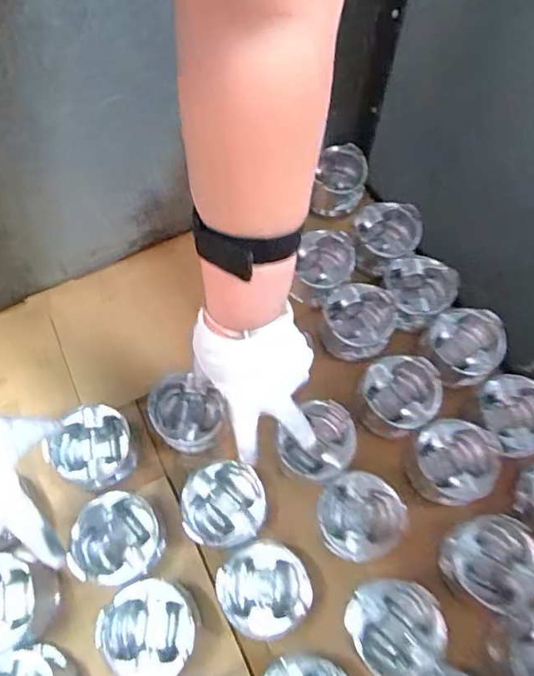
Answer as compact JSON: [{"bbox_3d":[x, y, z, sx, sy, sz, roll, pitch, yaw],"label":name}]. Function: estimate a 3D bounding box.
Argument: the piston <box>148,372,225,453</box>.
[{"bbox_3d":[-0.092,0.089,0.597,0.085,0.056,0.071,37,68,14],"label":"piston"}]

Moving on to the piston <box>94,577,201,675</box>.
[{"bbox_3d":[-0.107,0.277,0.497,0.083,0.066,0.084,1,64,-2],"label":"piston"}]

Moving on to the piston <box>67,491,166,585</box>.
[{"bbox_3d":[-0.154,0.209,0.528,0.088,0.066,0.080,1,64,-2],"label":"piston"}]

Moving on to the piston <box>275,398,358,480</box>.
[{"bbox_3d":[0.056,0.116,0.580,0.073,0.065,0.080,1,64,-2],"label":"piston"}]

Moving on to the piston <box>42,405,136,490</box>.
[{"bbox_3d":[-0.191,0.121,0.572,0.084,0.058,0.081,1,64,-2],"label":"piston"}]

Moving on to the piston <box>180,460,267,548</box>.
[{"bbox_3d":[-0.045,0.179,0.550,0.084,0.060,0.078,1,64,-2],"label":"piston"}]

